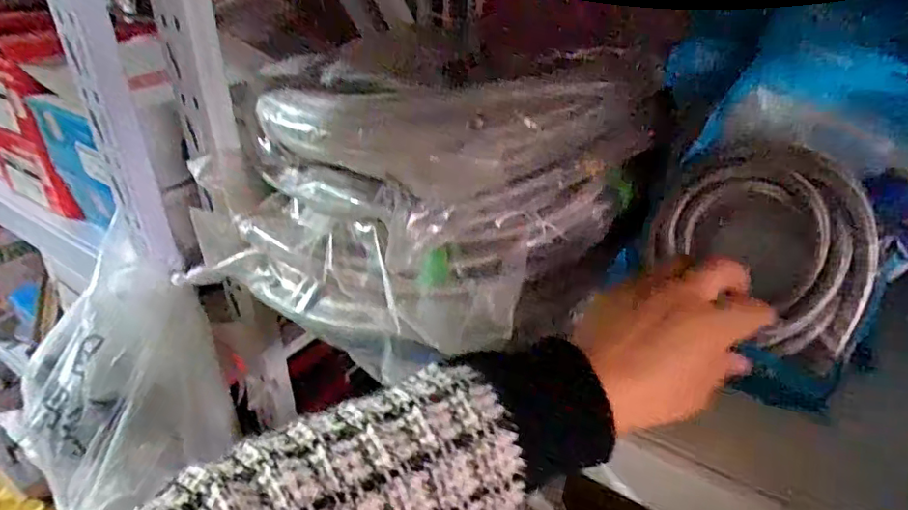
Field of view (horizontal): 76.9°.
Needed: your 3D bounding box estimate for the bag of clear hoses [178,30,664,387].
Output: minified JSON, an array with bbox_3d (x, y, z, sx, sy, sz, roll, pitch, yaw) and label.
[{"bbox_3d":[-0.020,-0.048,0.434,0.242,0.136,0.229,-29,37,-32],"label":"bag of clear hoses"}]

